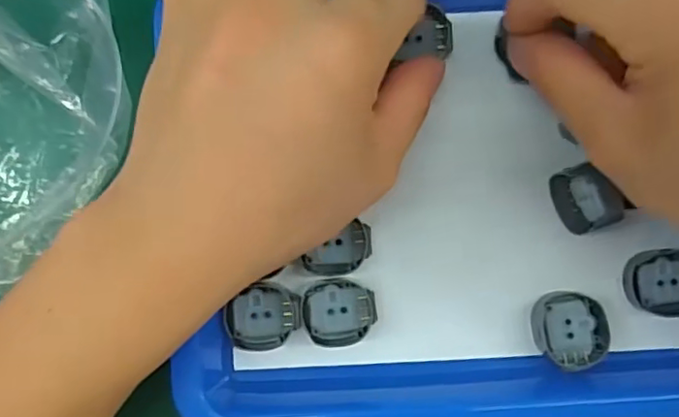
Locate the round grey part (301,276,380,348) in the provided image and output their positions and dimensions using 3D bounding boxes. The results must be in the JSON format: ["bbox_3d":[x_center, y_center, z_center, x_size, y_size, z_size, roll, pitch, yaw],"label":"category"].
[{"bbox_3d":[0.000,0.040,0.230,0.028,0.008,0.025,-4,87,-1],"label":"round grey part"}]

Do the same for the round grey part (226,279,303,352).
[{"bbox_3d":[-0.028,0.042,0.225,0.028,0.007,0.024,-8,87,-1],"label":"round grey part"}]

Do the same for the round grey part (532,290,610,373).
[{"bbox_3d":[0.089,0.047,0.228,0.025,0.011,0.029,-28,87,-2],"label":"round grey part"}]

